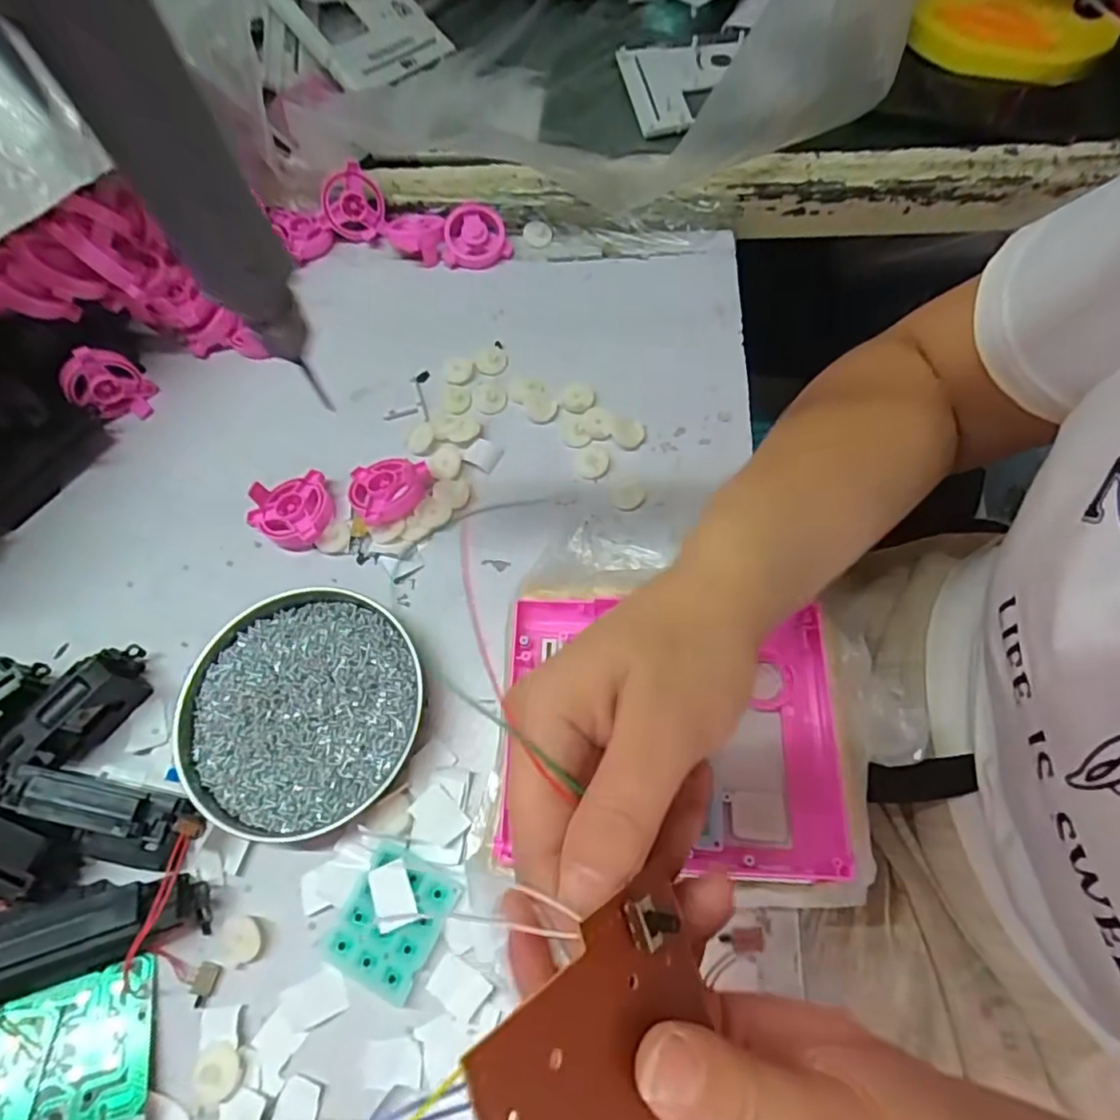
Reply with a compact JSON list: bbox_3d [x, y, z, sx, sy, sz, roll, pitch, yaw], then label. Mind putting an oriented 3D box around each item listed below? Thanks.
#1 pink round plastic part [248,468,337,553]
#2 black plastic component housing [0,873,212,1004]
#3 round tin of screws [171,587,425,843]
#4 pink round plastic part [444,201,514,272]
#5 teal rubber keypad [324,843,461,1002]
[{"bbox_3d":[-0.178,-0.030,0.406,0.054,0.025,0.050,-20,66,-6],"label":"pink round plastic part"},{"bbox_3d":[-0.230,0.180,0.303,0.097,0.038,0.036,-11,64,-19],"label":"black plastic component housing"},{"bbox_3d":[-0.148,0.083,0.353,0.132,0.026,0.133,-1,65,2],"label":"round tin of screws"},{"bbox_3d":[-0.070,-0.263,0.501,0.052,0.015,0.052,-16,90,-10],"label":"pink round plastic part"},{"bbox_3d":[-0.085,0.183,0.316,0.050,0.008,0.058,23,68,13],"label":"teal rubber keypad"}]

